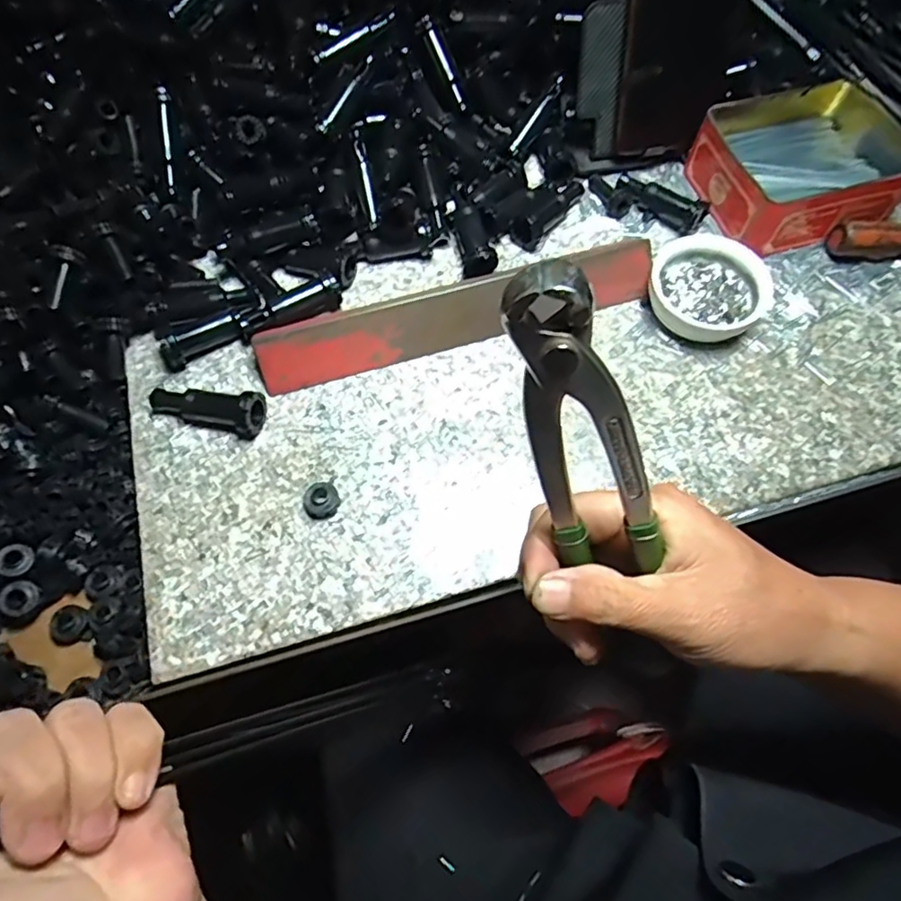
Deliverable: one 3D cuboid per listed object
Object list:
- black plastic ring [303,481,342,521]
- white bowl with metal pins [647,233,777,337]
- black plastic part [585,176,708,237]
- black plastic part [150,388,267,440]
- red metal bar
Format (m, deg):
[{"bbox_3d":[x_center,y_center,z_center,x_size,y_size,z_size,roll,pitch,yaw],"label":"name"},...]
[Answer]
[{"bbox_3d":[-0.072,0.029,0.341,0.020,0.013,0.018,-21,66,-9],"label":"black plastic ring"},{"bbox_3d":[0.159,-0.103,0.390,0.074,0.029,0.067,40,71,18],"label":"white bowl with metal pins"},{"bbox_3d":[0.135,-0.174,0.429,0.083,0.018,0.030,32,69,15],"label":"black plastic part"},{"bbox_3d":[-0.145,-0.027,0.363,0.067,0.022,0.023,13,65,7],"label":"black plastic part"},{"bbox_3d":[0.008,-0.090,0.389,0.258,0.022,0.036,-15,65,-7],"label":"red metal bar"}]

